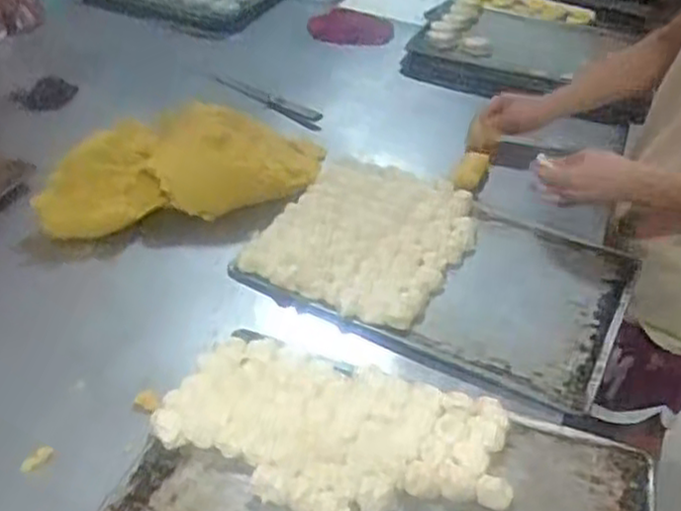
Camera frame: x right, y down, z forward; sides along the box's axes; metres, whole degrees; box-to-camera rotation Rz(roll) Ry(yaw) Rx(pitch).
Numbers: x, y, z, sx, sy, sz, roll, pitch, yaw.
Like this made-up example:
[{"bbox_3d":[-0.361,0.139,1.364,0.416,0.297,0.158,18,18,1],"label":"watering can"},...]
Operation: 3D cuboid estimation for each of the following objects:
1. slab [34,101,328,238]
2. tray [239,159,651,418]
[{"bbox_3d":[-0.205,-0.139,1.018,0.417,0.123,0.184,-9,40,-20],"label":"slab"},{"bbox_3d":[0.133,0.000,0.934,0.440,0.025,0.318,20,39,17],"label":"tray"}]

